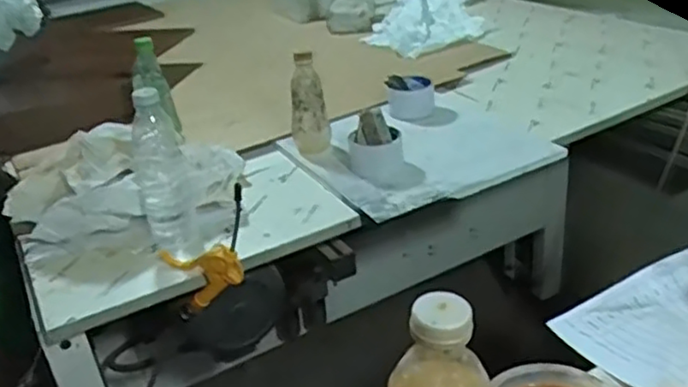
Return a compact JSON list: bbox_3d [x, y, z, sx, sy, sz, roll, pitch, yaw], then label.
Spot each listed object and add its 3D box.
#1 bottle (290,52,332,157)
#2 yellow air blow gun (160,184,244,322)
[{"bbox_3d":[-0.058,-0.139,1.124,0.057,0.171,0.051,-7,29,2],"label":"bottle"},{"bbox_3d":[-0.175,0.084,0.859,0.099,0.228,0.026,42,40,-1],"label":"yellow air blow gun"}]

